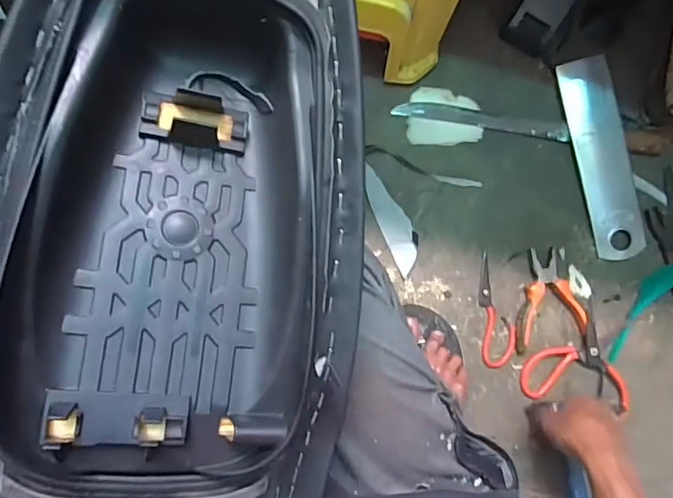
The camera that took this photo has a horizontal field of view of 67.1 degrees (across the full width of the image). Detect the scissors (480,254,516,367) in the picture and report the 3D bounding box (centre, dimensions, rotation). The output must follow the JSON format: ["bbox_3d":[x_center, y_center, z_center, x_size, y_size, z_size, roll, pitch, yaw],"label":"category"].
[{"bbox_3d":[0.241,0.092,0.759,0.052,0.006,0.167,-1,87,-6],"label":"scissors"}]

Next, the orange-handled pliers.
[{"bbox_3d":[0.309,0.073,0.760,0.111,0.018,0.138,-14,89,-7],"label":"orange-handled pliers"}]

